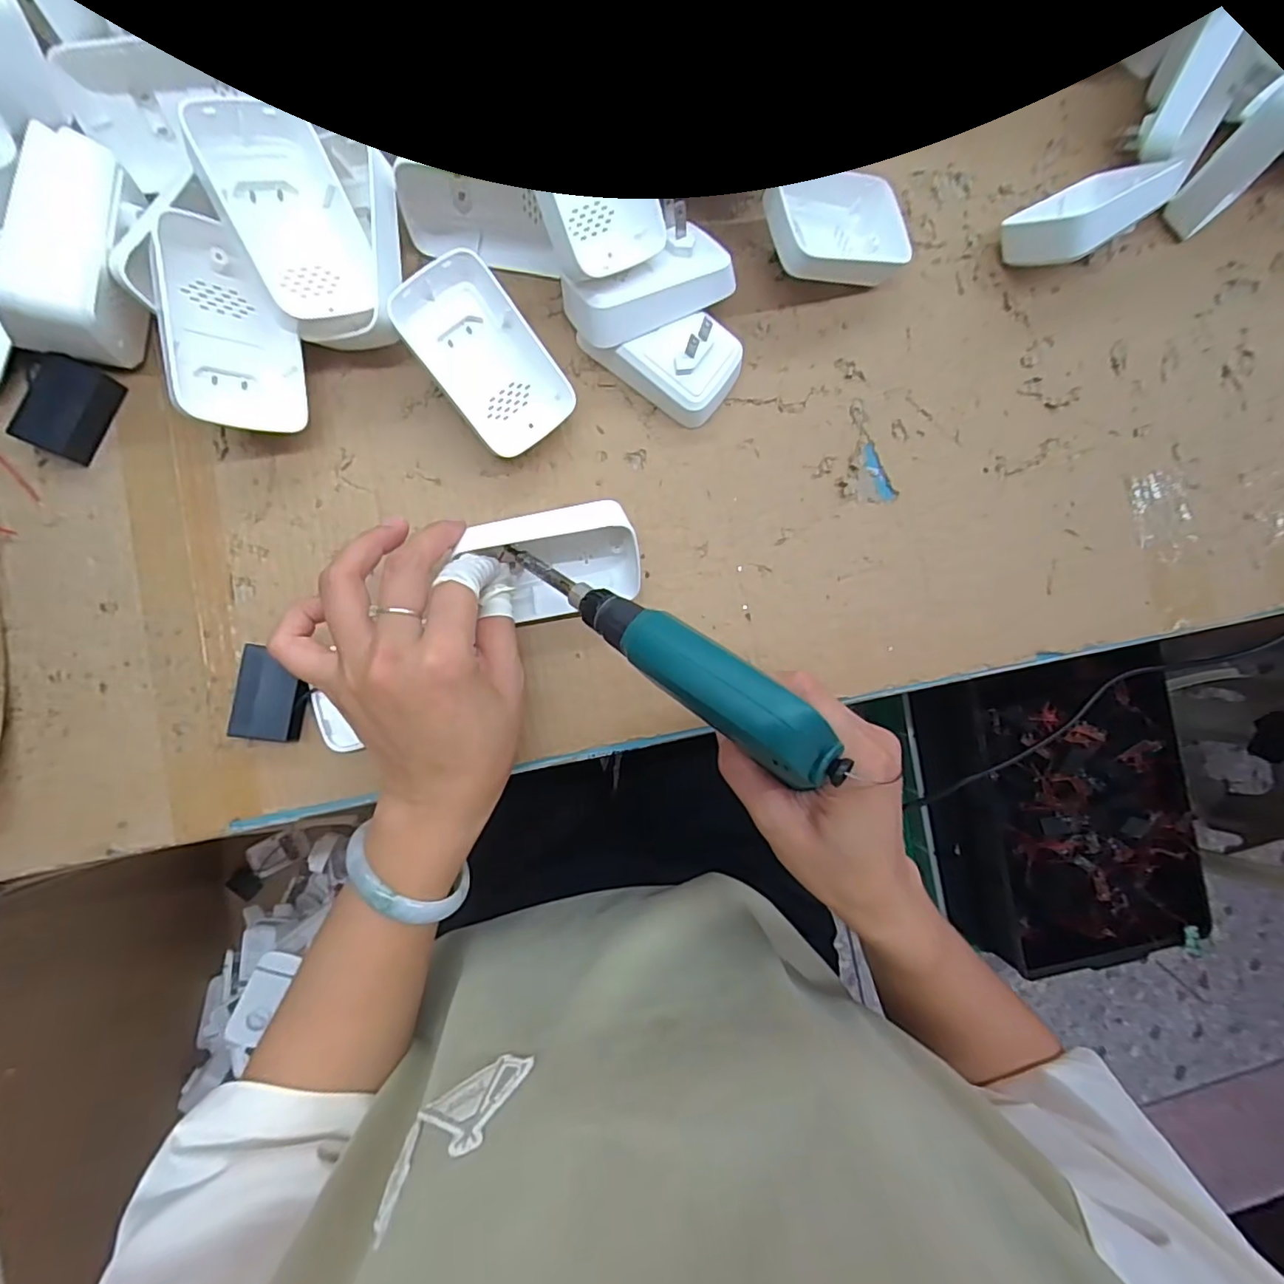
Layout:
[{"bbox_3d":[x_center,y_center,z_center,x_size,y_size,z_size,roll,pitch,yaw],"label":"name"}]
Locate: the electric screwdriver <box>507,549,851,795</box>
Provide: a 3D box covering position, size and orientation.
[{"bbox_3d":[0.003,0.001,0.252,0.178,0.031,0.025,34,81,29],"label":"electric screwdriver"}]

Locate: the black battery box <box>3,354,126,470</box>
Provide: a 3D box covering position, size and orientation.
[{"bbox_3d":[-0.302,-0.122,0.305,0.030,0.018,0.048,23,84,-5],"label":"black battery box"}]

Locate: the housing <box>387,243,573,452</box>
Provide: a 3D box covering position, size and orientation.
[{"bbox_3d":[-0.085,-0.157,0.321,0.062,0.024,0.098,-37,109,-7],"label":"housing"}]

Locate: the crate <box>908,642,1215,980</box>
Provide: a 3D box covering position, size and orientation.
[{"bbox_3d":[0.673,0.265,0.941,0.322,0.208,0.449,-10,89,-7],"label":"crate"}]

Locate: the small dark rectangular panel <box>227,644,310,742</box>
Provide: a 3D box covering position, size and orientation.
[{"bbox_3d":[-0.194,0.028,0.308,0.033,0.018,0.046,9,85,-7],"label":"small dark rectangular panel"}]

